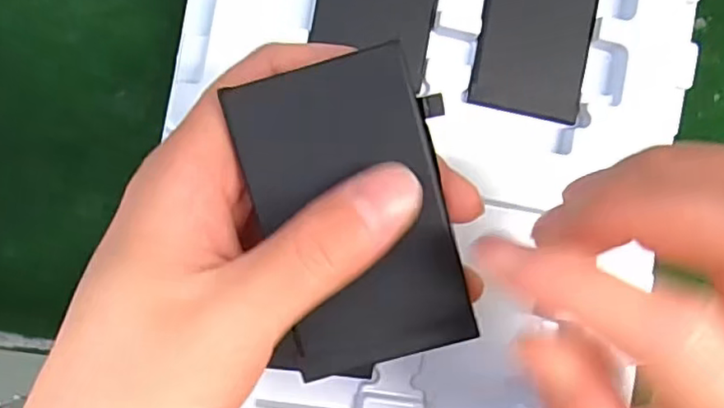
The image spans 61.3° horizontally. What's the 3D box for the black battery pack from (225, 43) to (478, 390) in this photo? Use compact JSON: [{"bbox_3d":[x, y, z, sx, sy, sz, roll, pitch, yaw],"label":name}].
[{"bbox_3d":[-0.001,0.004,0.161,0.049,0.004,0.080,-14,98,3],"label":"black battery pack"}]

